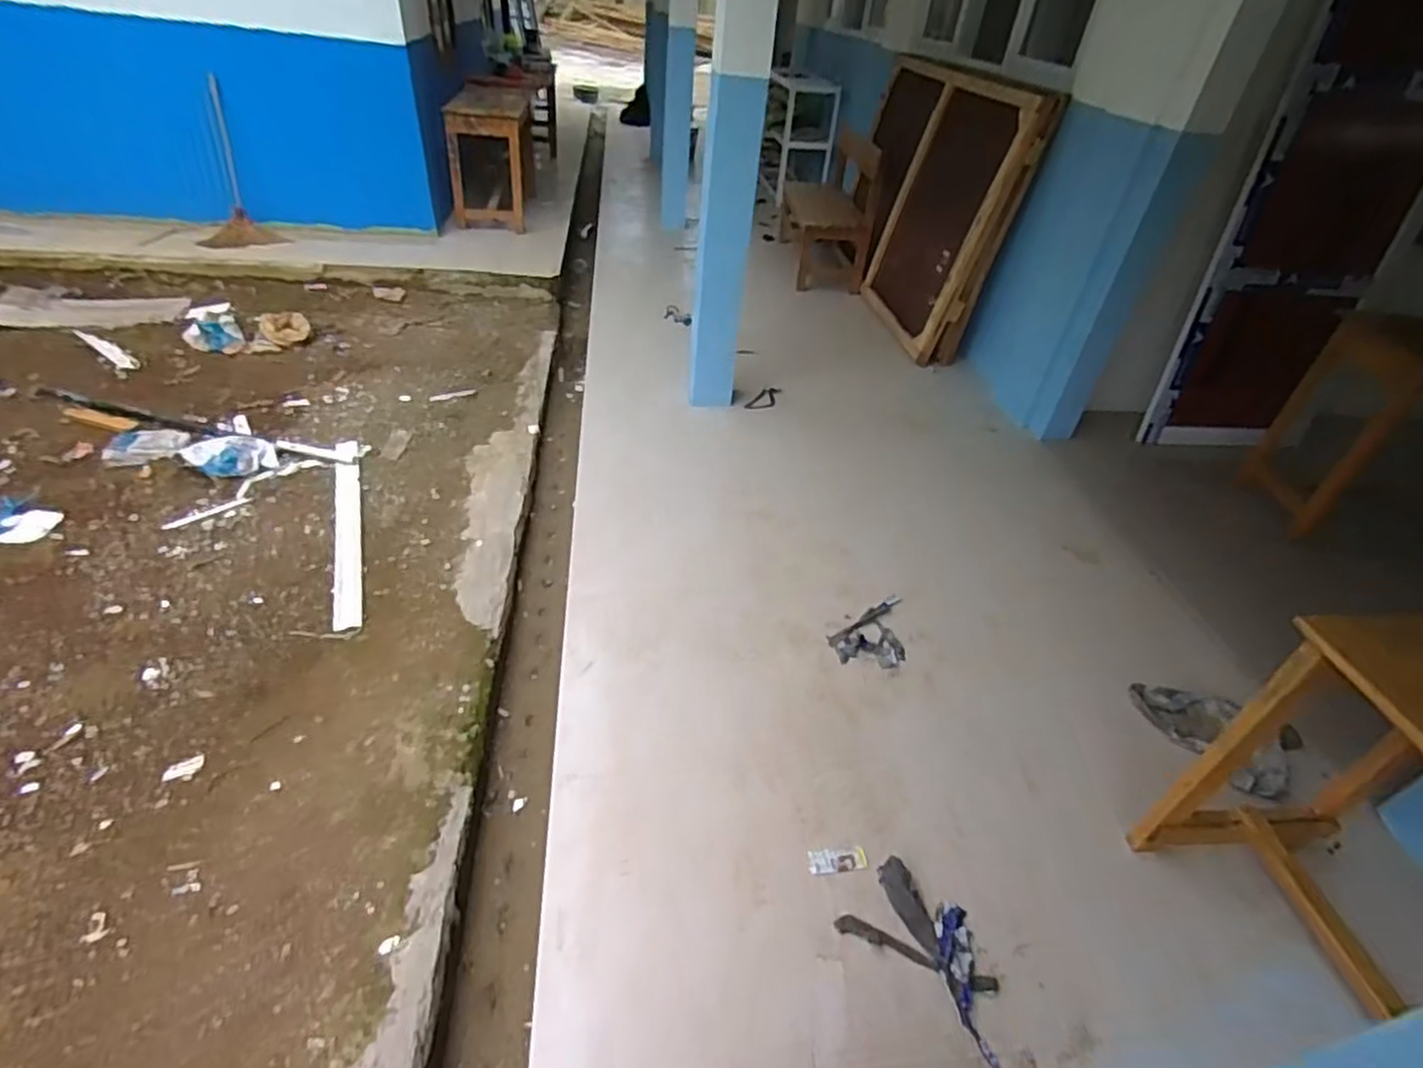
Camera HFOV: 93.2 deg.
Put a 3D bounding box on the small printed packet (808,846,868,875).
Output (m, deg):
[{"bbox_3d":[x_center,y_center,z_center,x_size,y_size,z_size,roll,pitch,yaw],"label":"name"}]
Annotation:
[{"bbox_3d":[0.271,0.704,1.450,0.123,0.015,0.047,0,40,-8],"label":"small printed packet"}]

